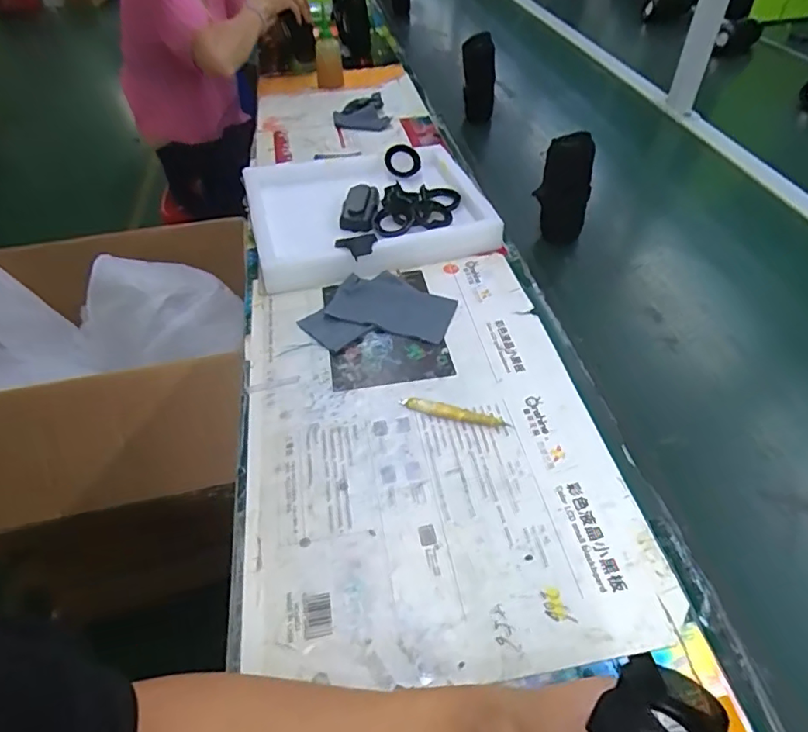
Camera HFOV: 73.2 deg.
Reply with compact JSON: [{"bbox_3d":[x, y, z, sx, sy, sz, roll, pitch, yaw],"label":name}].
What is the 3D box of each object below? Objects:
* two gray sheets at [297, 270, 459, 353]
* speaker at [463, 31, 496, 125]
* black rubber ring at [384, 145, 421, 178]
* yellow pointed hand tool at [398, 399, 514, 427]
[{"bbox_3d":[-0.030,-0.066,0.707,0.156,0.013,0.160,32,53,28],"label":"two gray sheets"},{"bbox_3d":[0.157,-0.600,1.139,0.069,0.159,0.069,2,46,5],"label":"speaker"},{"bbox_3d":[-0.002,-0.356,0.939,0.060,0.015,0.062,3,73,-8],"label":"black rubber ring"},{"bbox_3d":[0.056,0.050,0.597,0.119,0.008,0.018,11,46,11],"label":"yellow pointed hand tool"}]

